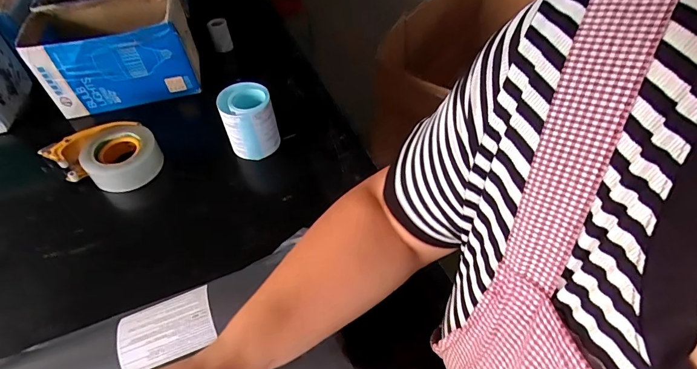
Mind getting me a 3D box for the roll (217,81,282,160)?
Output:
[{"bbox_3d":[-0.170,-0.106,0.687,0.086,0.110,0.084,-19,50,-12],"label":"roll"}]

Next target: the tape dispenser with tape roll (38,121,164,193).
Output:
[{"bbox_3d":[-0.404,-0.040,0.671,0.158,0.073,0.123,-33,55,-23],"label":"tape dispenser with tape roll"}]

